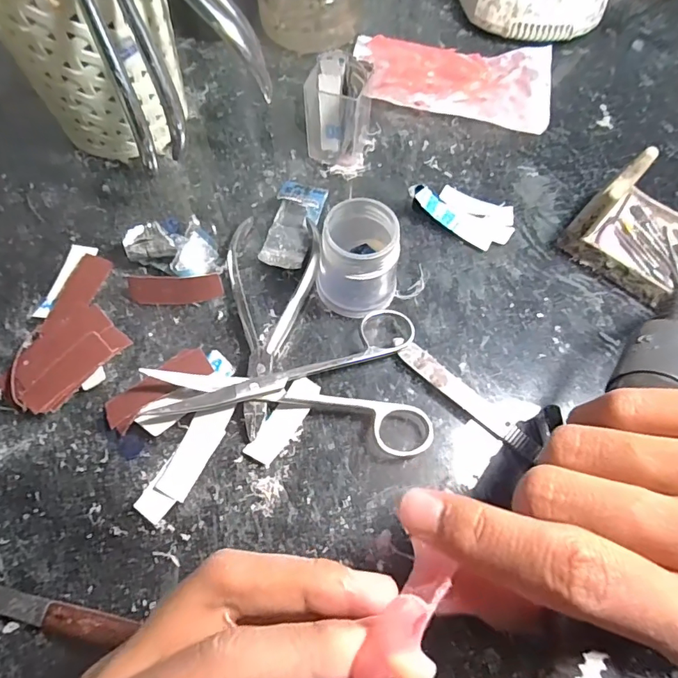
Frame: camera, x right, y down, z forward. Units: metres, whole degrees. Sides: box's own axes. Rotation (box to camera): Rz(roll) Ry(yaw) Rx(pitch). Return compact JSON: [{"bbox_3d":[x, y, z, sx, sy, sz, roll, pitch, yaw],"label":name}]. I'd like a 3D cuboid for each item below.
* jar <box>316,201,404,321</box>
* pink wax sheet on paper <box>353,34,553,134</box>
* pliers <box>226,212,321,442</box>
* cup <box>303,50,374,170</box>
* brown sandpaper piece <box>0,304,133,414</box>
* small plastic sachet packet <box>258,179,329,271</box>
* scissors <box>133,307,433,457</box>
[{"bbox_3d":[0.011,-0.040,0.250,0.040,0.050,0.040,1,65,-2],"label":"jar"},{"bbox_3d":[0.081,-0.190,0.343,0.139,0.012,0.072,11,65,5],"label":"pink wax sheet on paper"},{"bbox_3d":[-0.035,-0.011,0.255,0.050,0.009,0.126,0,65,-3],"label":"pliers"},{"bbox_3d":[-0.002,-0.138,0.293,0.039,0.056,0.034,5,65,0],"label":"cup"},{"bbox_3d":[-0.141,0.009,0.242,0.037,0.010,0.058,35,69,13],"label":"brown sandpaper piece"},{"bbox_3d":[-0.026,-0.068,0.282,0.028,0.013,0.057,14,65,4],"label":"small plastic sachet packet"},{"bbox_3d":[-0.024,0.031,0.231,0.142,0.020,0.074,-13,66,-8],"label":"scissors"}]

